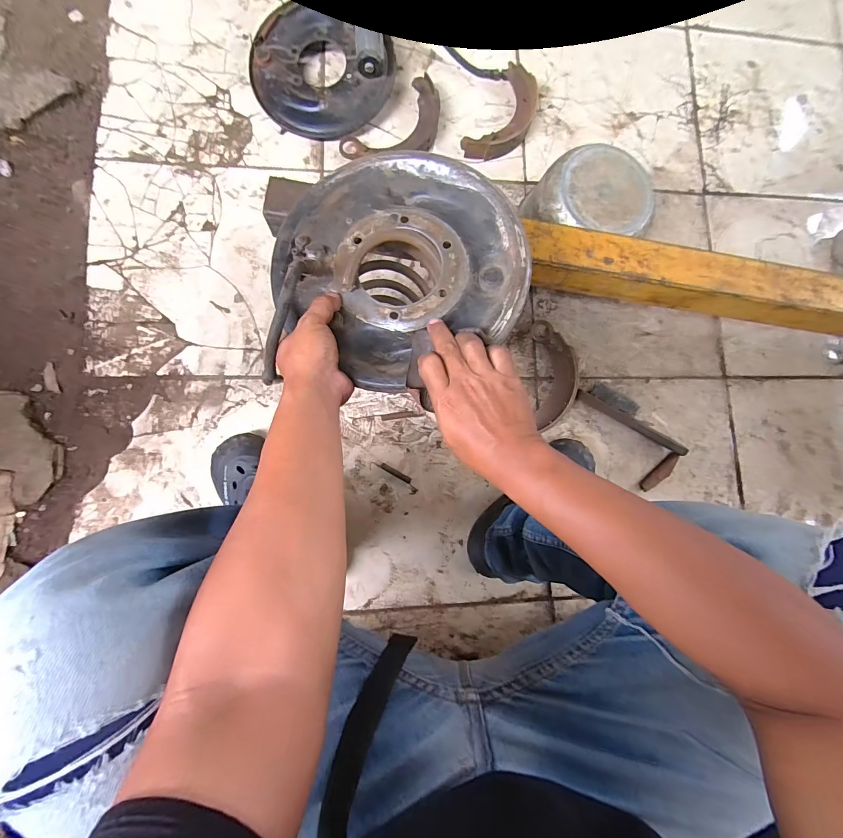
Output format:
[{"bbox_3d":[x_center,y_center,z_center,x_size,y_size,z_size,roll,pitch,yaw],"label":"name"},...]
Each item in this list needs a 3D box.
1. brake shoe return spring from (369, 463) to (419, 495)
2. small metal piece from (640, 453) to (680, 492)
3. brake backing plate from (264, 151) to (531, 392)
[{"bbox_3d":[-0.048,0.102,0.683,0.096,0.008,0.023,32,83,-3],"label":"brake shoe return spring"},{"bbox_3d":[0.464,0.107,0.737,0.097,0.013,0.029,-41,91,-7],"label":"small metal piece"},{"bbox_3d":[-0.026,-0.161,0.400,0.257,0.056,0.256,0,86,-6],"label":"brake backing plate"}]

